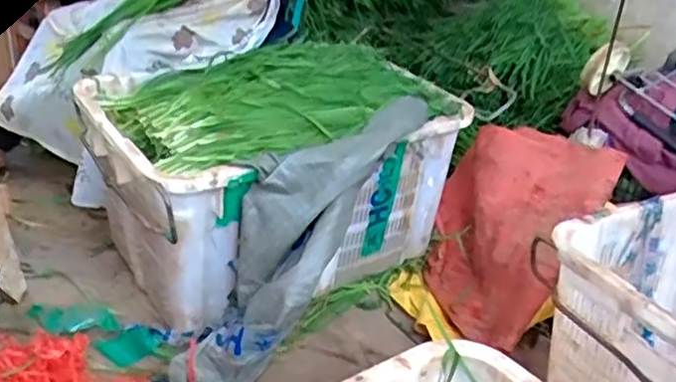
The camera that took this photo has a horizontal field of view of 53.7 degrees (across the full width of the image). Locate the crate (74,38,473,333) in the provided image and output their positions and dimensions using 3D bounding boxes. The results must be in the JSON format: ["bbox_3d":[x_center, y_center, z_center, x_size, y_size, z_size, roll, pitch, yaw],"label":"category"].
[{"bbox_3d":[-0.131,-0.041,1.390,0.690,0.411,0.568,-23,39,-39],"label":"crate"}]

